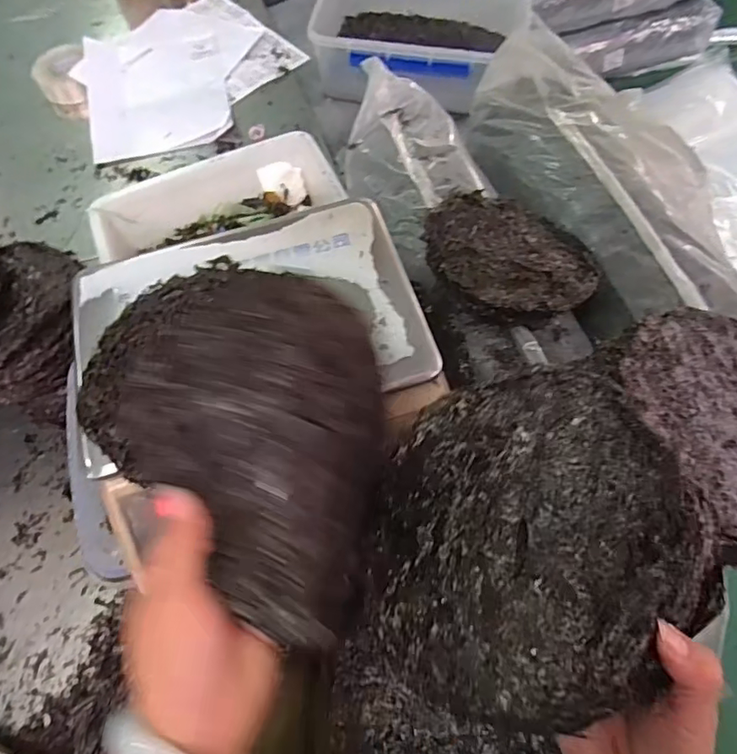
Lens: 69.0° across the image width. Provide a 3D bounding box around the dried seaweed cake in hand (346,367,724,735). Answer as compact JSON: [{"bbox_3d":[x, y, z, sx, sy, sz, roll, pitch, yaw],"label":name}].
[{"bbox_3d":[0.093,0.091,0.325,0.188,0.028,0.197,-9,53,33],"label":"dried seaweed cake in hand"}]

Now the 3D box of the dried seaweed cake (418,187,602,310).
[{"bbox_3d":[0.169,-0.147,0.644,0.192,0.048,0.186,-1,64,2],"label":"dried seaweed cake"}]

